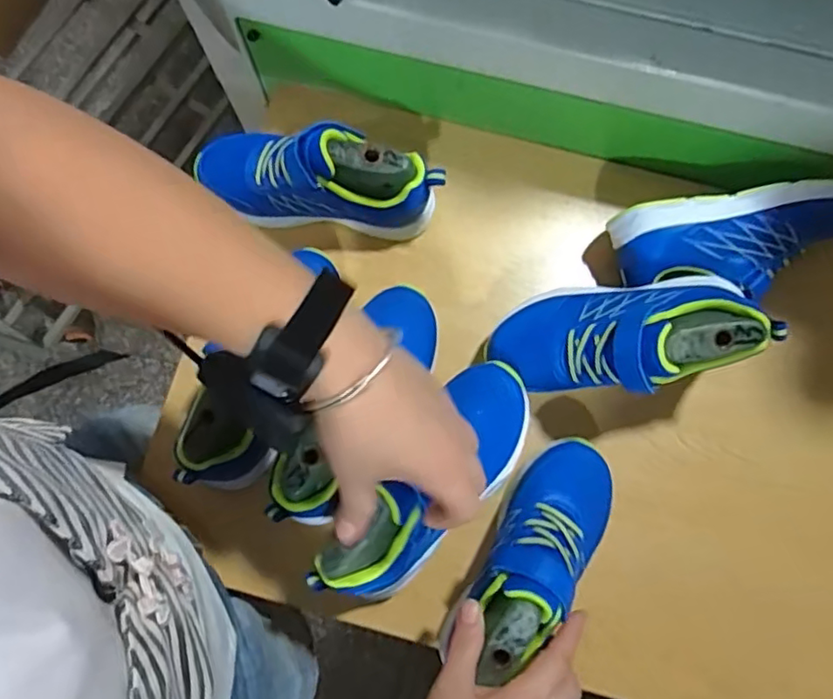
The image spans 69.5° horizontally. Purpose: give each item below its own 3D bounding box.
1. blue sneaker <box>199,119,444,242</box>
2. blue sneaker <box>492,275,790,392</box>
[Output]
[{"bbox_3d":[-0.090,-0.149,0.531,0.212,0.096,0.069,9,79,2],"label":"blue sneaker"},{"bbox_3d":[0.166,-0.014,0.483,0.205,0.076,0.092,-6,78,21],"label":"blue sneaker"}]

